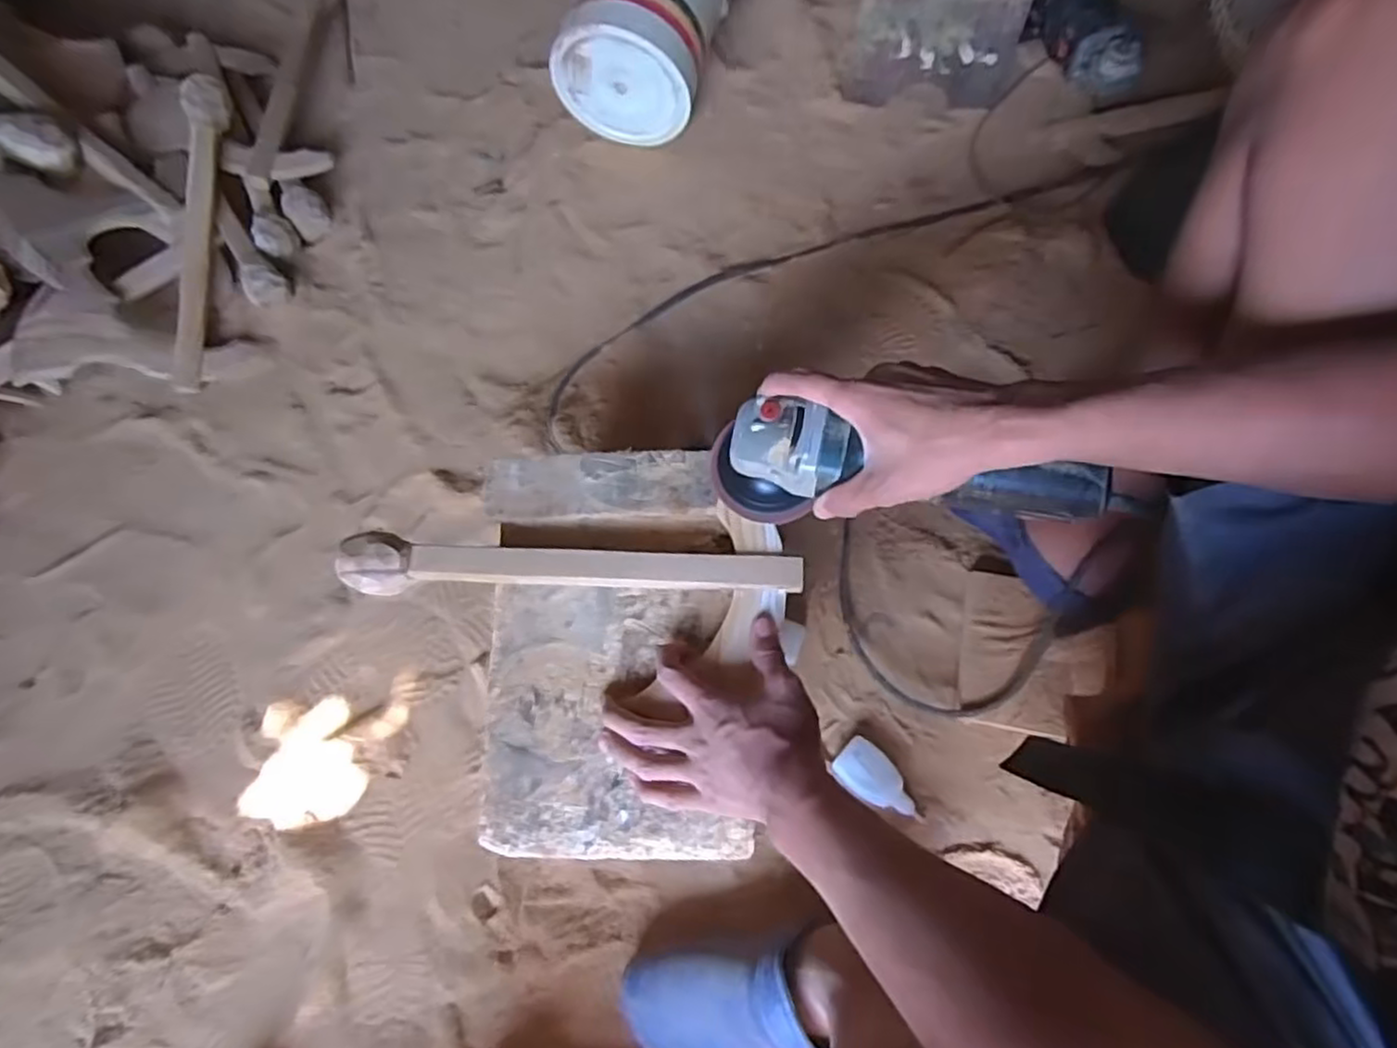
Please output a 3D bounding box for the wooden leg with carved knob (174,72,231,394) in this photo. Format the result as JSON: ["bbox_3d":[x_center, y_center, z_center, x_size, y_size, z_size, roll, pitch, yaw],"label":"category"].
[{"bbox_3d":[-0.612,-0.352,0.879,0.041,0.049,0.379,4,90,2],"label":"wooden leg with carved knob"}]

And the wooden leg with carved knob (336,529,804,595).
[{"bbox_3d":[-0.105,0.035,0.590,0.371,0.037,0.043,1,75,3],"label":"wooden leg with carved knob"}]

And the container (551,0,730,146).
[{"bbox_3d":[-0.060,-0.649,0.910,0.173,0.182,0.261,15,73,8],"label":"container"}]

